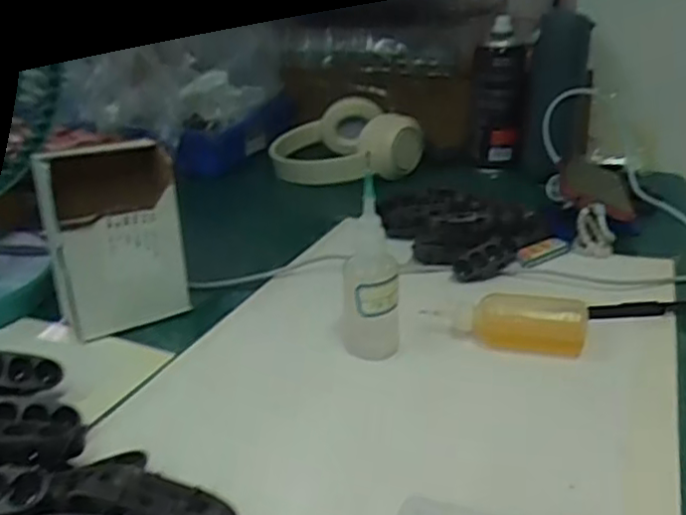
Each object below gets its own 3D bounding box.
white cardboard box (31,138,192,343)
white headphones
[{"bbox_3d":[-0.172,-0.016,0.498,0.093,0.125,0.064,-15,28,-30],"label":"white cardboard box"},{"bbox_3d":[0.000,-0.145,0.835,0.172,0.076,0.192,-5,24,-9],"label":"white headphones"}]

